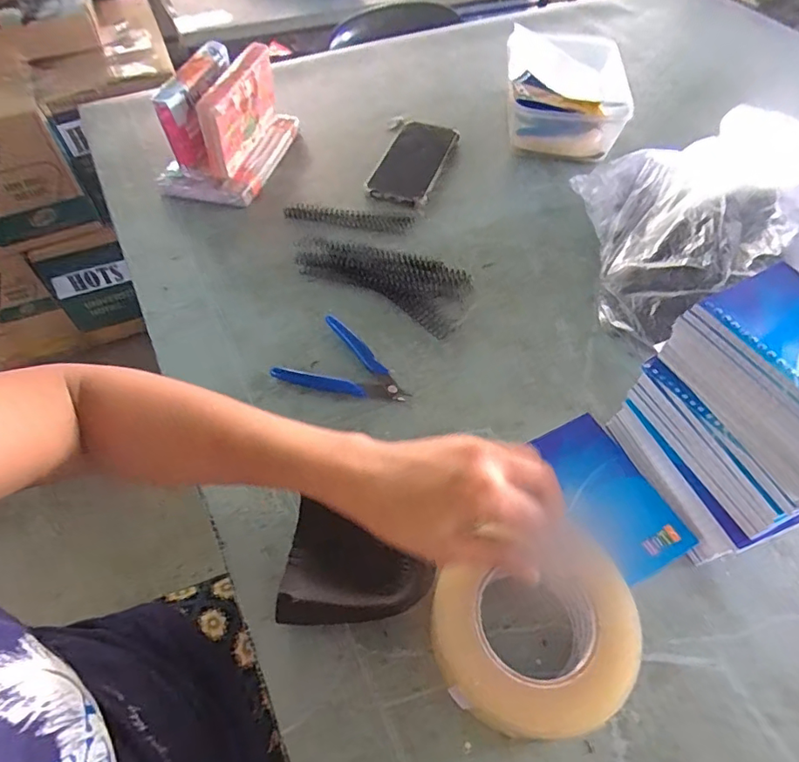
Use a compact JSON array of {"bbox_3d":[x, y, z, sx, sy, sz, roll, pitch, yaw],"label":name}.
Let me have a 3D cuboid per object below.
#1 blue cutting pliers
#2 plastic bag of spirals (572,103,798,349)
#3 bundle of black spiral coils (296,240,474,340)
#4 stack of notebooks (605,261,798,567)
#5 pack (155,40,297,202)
[{"bbox_3d":[-0.047,-0.012,0.507,0.119,0.010,0.091,27,59,17],"label":"blue cutting pliers"},{"bbox_3d":[0.331,-0.166,0.546,0.238,0.133,0.289,-1,55,-1],"label":"plastic bag of spirals"},{"bbox_3d":[-0.019,-0.118,0.578,0.190,0.012,0.090,22,58,14],"label":"bundle of black spiral coils"},{"bbox_3d":[0.244,0.035,0.376,0.082,0.184,0.131,-22,58,-15],"label":"stack of notebooks"},{"bbox_3d":[-0.230,-0.333,0.691,0.132,0.127,0.198,9,56,5],"label":"pack"}]

